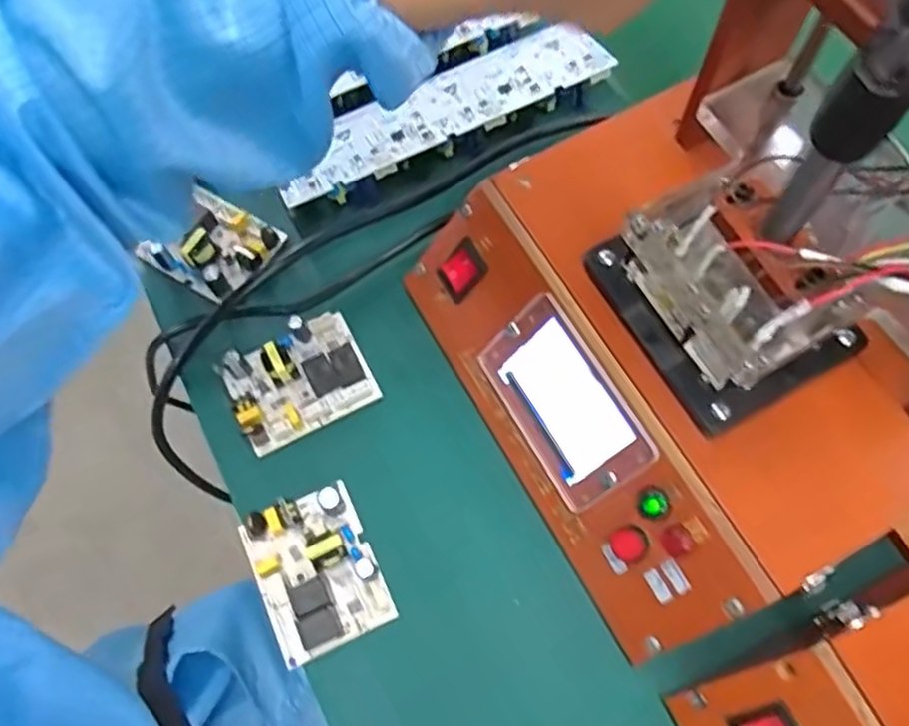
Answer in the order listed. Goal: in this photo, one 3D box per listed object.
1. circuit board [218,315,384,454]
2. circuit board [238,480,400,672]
[{"bbox_3d":[-0.093,0.009,0.411,0.079,0.025,0.062,-26,70,-9],"label":"circuit board"},{"bbox_3d":[-0.075,0.109,0.369,0.061,0.026,0.080,-24,69,-8],"label":"circuit board"}]

